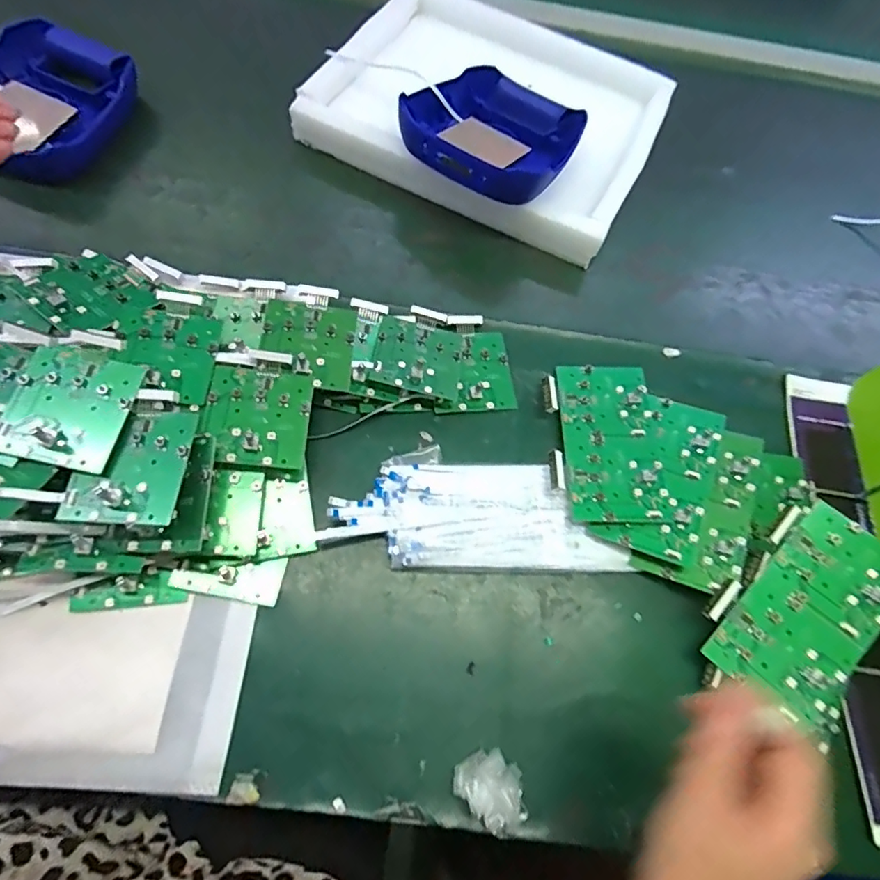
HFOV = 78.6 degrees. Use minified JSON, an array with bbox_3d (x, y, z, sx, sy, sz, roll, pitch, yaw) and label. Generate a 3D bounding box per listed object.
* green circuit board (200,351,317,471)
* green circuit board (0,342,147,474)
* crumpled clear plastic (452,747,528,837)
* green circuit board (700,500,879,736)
[{"bbox_3d":[-0.136,-0.025,0.406,0.076,0.013,0.091,7,66,-10],"label":"green circuit board"},{"bbox_3d":[-0.250,-0.025,0.366,0.075,0.011,0.081,15,74,-3],"label":"green circuit board"},{"bbox_3d":[0.035,0.223,0.343,0.049,0.023,0.037,42,68,12],"label":"crumpled clear plastic"},{"bbox_3d":[0.265,0.119,0.388,0.094,0.011,0.145,41,81,21],"label":"green circuit board"}]

